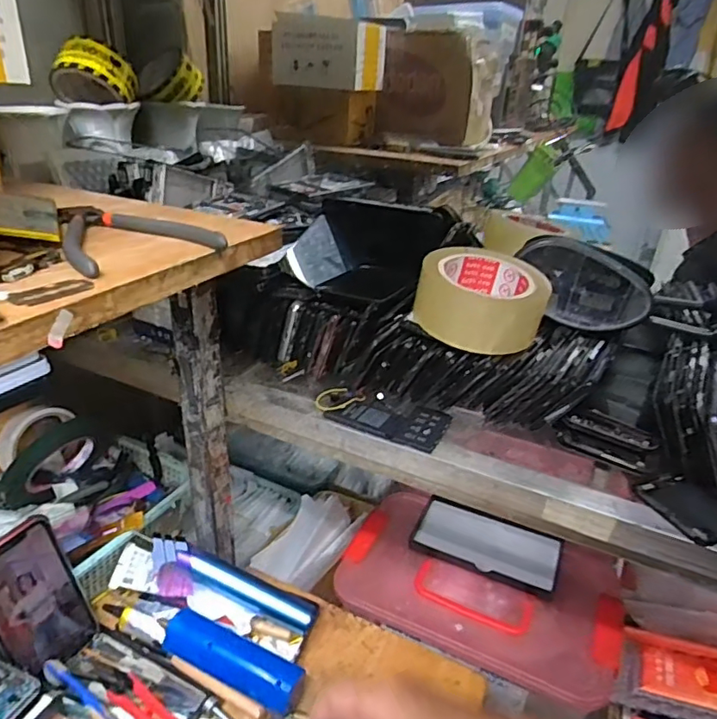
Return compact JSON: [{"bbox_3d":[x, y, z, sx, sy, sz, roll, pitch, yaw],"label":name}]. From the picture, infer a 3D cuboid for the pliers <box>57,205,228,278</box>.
[{"bbox_3d":[-0.158,-0.088,0.381,0.095,0.015,0.137,-16,34,-34],"label":"pliers"}]

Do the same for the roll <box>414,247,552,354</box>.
[{"bbox_3d":[0.120,-0.057,0.509,0.103,0.065,0.097,3,27,-2],"label":"roll"}]

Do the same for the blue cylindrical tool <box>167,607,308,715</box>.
[{"bbox_3d":[-0.116,0.277,0.499,0.136,0.047,0.042,14,29,18],"label":"blue cylindrical tool"}]

